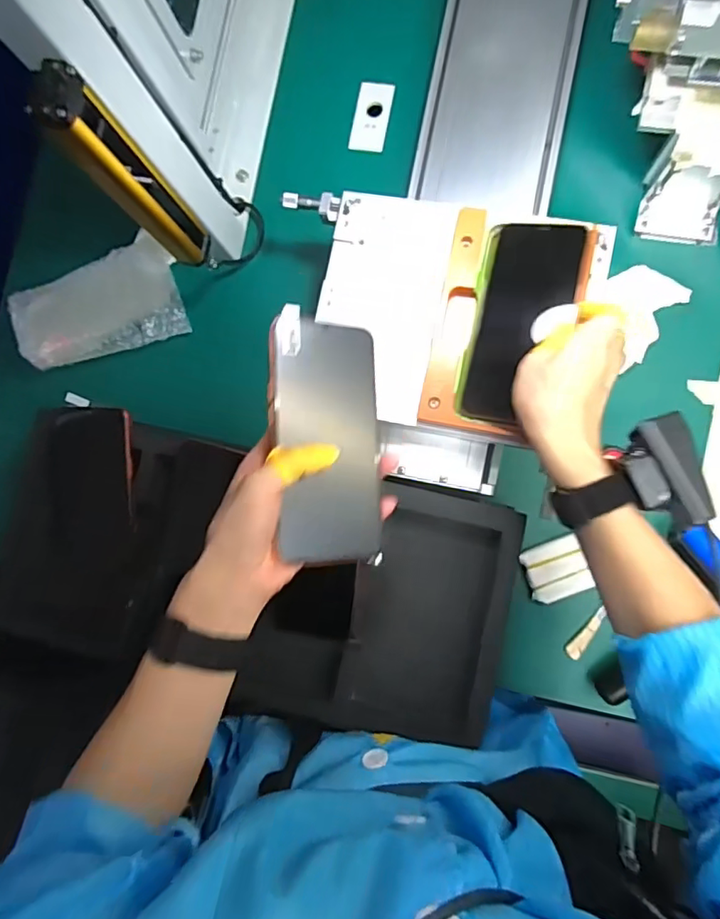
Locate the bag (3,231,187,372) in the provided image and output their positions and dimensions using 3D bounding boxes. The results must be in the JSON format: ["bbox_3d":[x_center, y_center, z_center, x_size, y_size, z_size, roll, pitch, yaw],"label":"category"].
[{"bbox_3d":[-0.295,-0.169,0.623,0.180,0.040,0.115,-21,85,2],"label":"bag"}]

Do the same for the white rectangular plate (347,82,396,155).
[{"bbox_3d":[0.013,-0.382,0.614,0.040,0.005,0.080,10,86,4],"label":"white rectangular plate"}]

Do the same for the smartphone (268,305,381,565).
[{"bbox_3d":[-0.022,-0.013,0.369,0.075,0.010,0.162,0,89,-23],"label":"smartphone"}]

